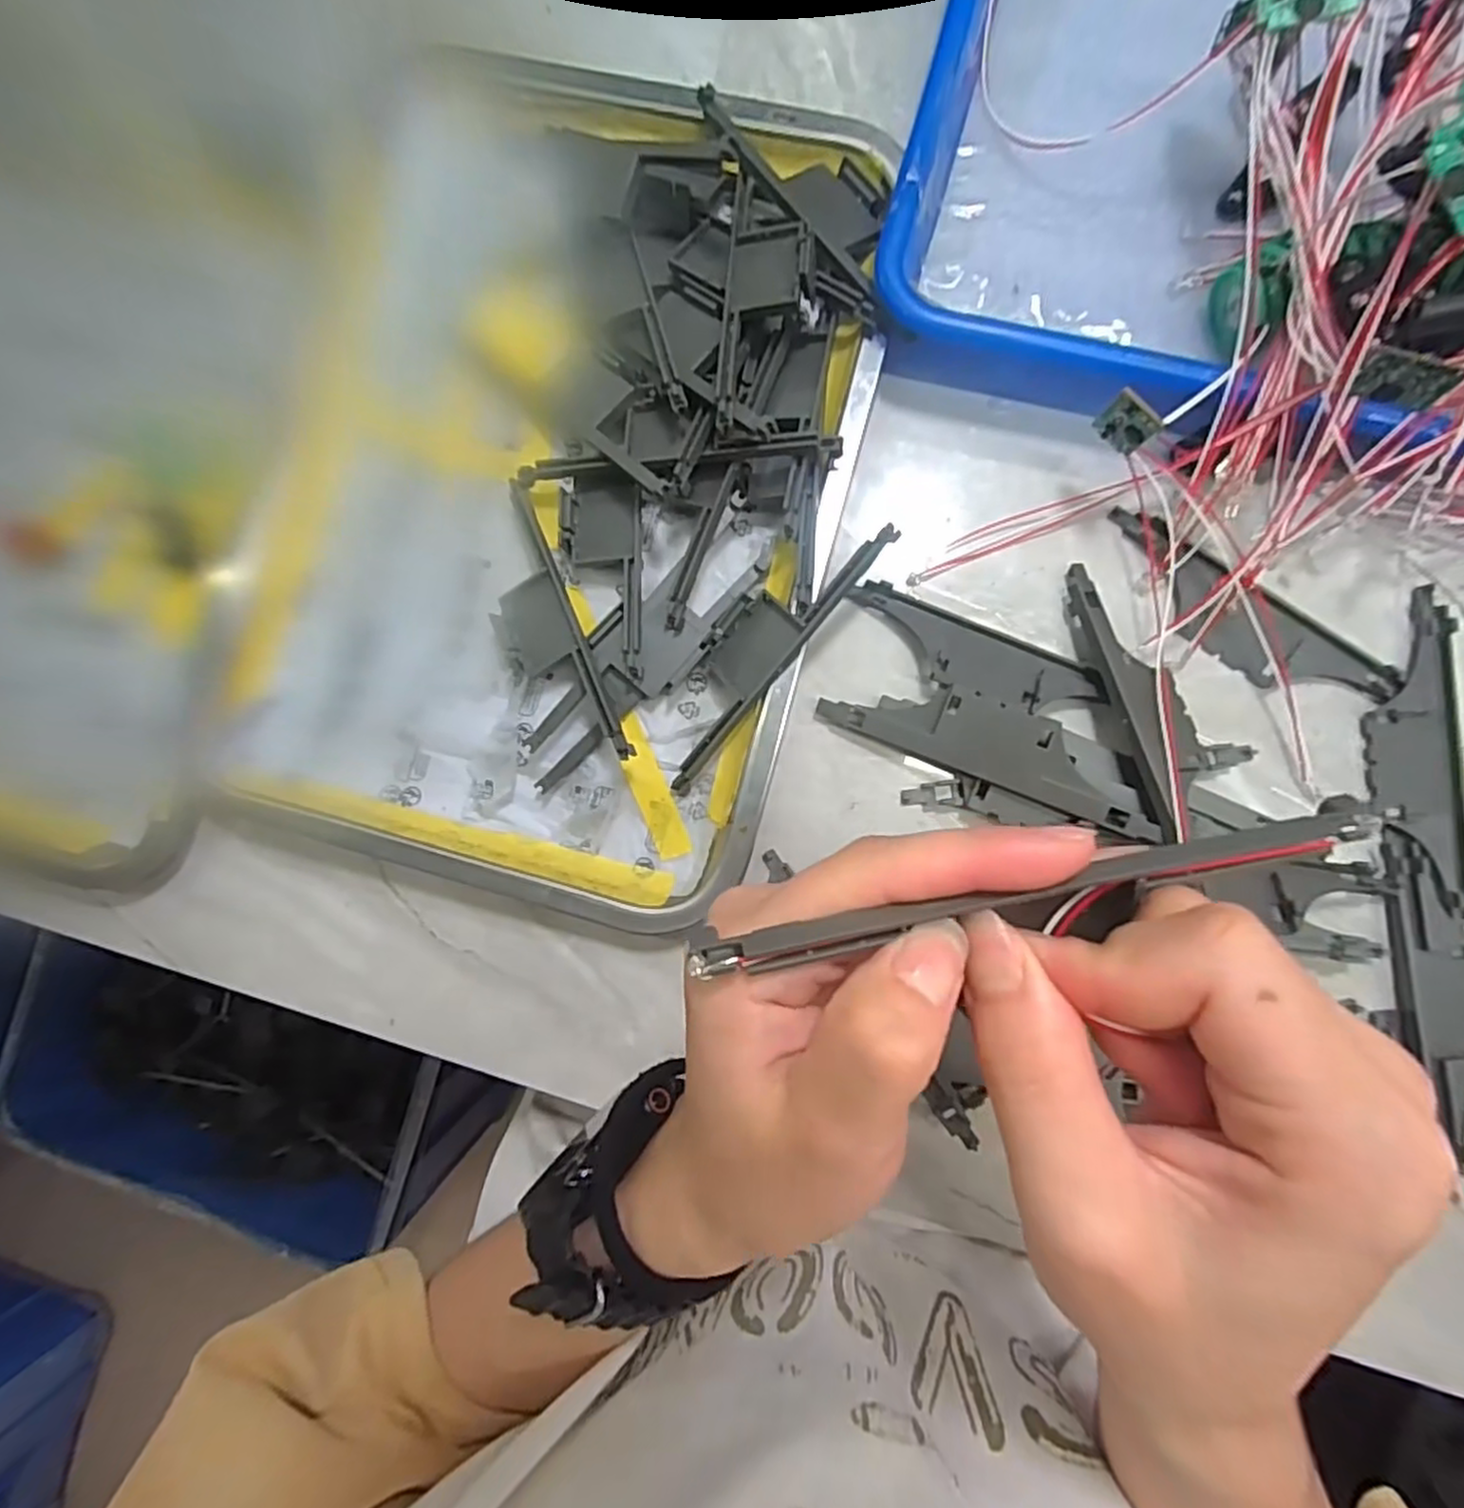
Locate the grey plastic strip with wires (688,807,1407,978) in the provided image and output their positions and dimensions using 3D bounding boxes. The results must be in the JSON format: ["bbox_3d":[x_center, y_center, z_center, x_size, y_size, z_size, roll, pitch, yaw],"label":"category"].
[{"bbox_3d":[0.064,0.028,0.142,0.141,0.005,0.010,-11,86,-3],"label":"grey plastic strip with wires"}]

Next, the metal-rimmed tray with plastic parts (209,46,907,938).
[{"bbox_3d":[-0.078,-0.119,0.315,0.271,0.036,0.356,17,90,7],"label":"metal-rimmed tray with plastic parts"}]

